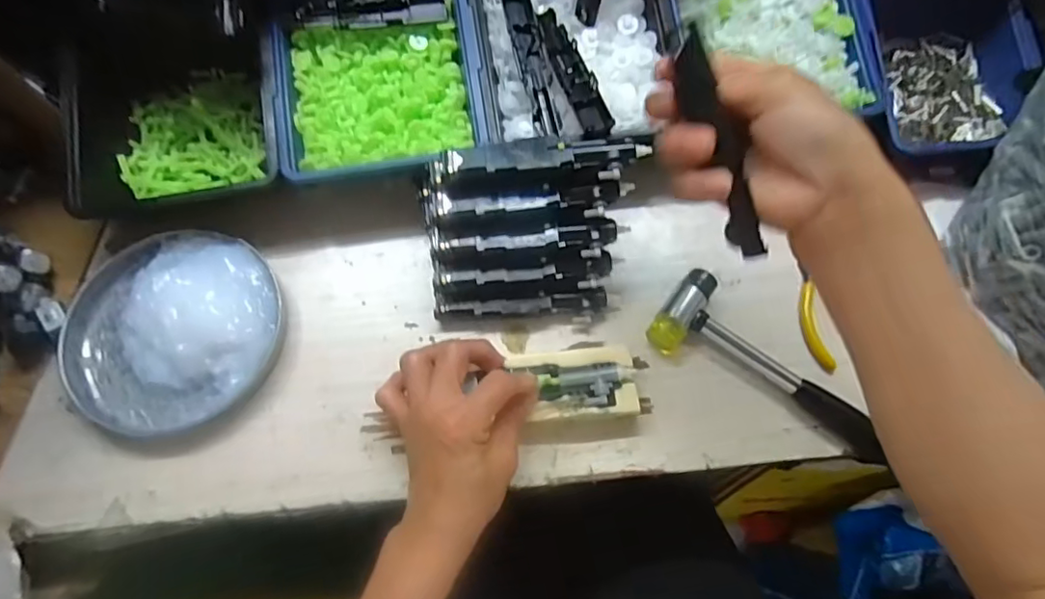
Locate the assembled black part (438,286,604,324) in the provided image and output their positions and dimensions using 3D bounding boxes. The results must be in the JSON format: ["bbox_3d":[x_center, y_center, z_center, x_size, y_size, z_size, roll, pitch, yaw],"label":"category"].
[{"bbox_3d":[-0.001,0.006,0.406,0.119,0.020,0.018,-5,70,-2],"label":"assembled black part"}]

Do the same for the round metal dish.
[{"bbox_3d":[-0.245,0.016,0.392,0.145,0.038,0.143,0,70,-1],"label":"round metal dish"}]

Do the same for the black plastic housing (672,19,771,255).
[{"bbox_3d":[0.099,-0.076,0.284,0.016,0.013,0.113,-23,99,-8],"label":"black plastic housing"}]

